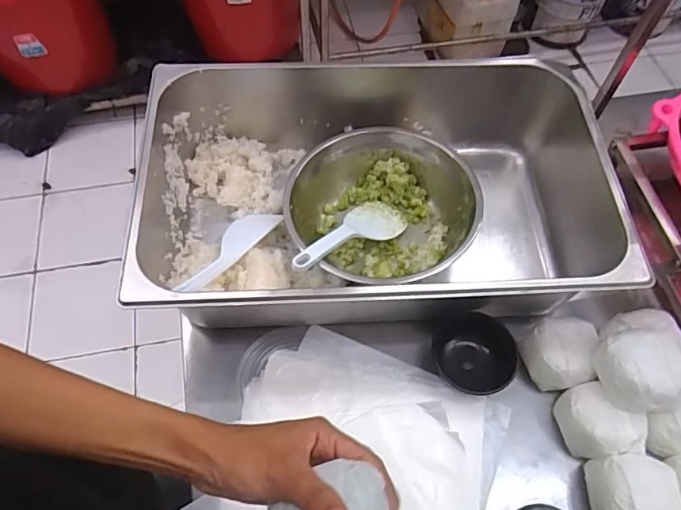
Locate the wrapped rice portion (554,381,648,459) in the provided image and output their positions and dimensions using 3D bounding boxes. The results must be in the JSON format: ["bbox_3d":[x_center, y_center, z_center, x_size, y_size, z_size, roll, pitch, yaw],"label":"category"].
[{"bbox_3d":[0.276,0.176,0.552,0.063,0.053,0.073,-10,62,-7],"label":"wrapped rice portion"}]

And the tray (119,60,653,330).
[{"bbox_3d":[0.050,-0.067,0.628,0.525,0.154,0.321,-3,61,-3],"label":"tray"}]

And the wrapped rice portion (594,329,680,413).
[{"bbox_3d":[0.313,0.121,0.536,0.076,0.056,0.074,1,61,-1],"label":"wrapped rice portion"}]

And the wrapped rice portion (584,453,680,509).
[{"bbox_3d":[0.296,0.243,0.516,0.076,0.046,0.077,-3,61,-3],"label":"wrapped rice portion"}]

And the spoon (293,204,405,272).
[{"bbox_3d":[0.014,-0.028,0.623,0.067,0.024,0.199,42,40,18],"label":"spoon"}]

